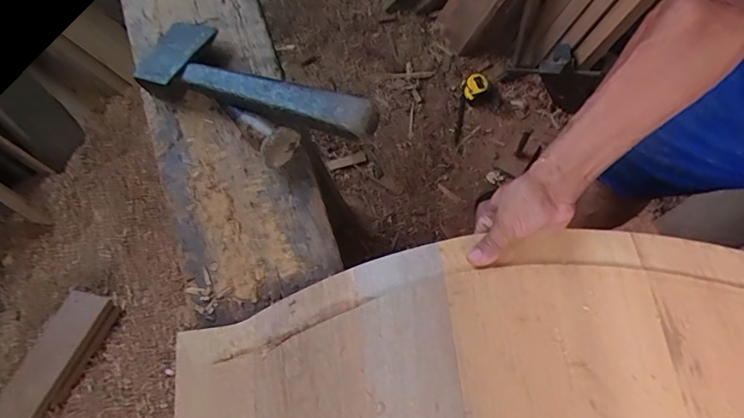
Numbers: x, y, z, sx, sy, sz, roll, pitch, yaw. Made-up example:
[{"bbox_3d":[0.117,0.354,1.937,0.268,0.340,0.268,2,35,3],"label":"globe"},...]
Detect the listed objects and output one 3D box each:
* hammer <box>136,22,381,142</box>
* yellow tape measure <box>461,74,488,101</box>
[{"bbox_3d":[-0.148,-0.154,0.588,0.353,0.042,0.110,22,74,24],"label":"hammer"},{"bbox_3d":[0.256,-0.306,1.210,0.068,0.024,0.053,-31,98,-2],"label":"yellow tape measure"}]

